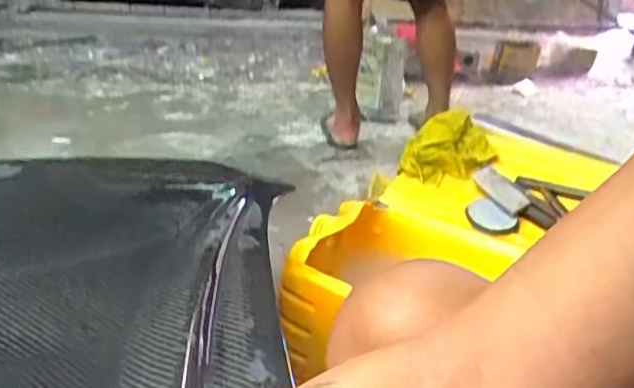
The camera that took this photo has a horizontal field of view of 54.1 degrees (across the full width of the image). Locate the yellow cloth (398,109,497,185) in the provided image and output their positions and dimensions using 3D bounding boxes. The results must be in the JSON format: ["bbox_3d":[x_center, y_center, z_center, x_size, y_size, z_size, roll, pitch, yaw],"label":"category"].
[{"bbox_3d":[0.212,-0.086,1.062,0.167,0.032,0.131,-10,62,-18],"label":"yellow cloth"}]

